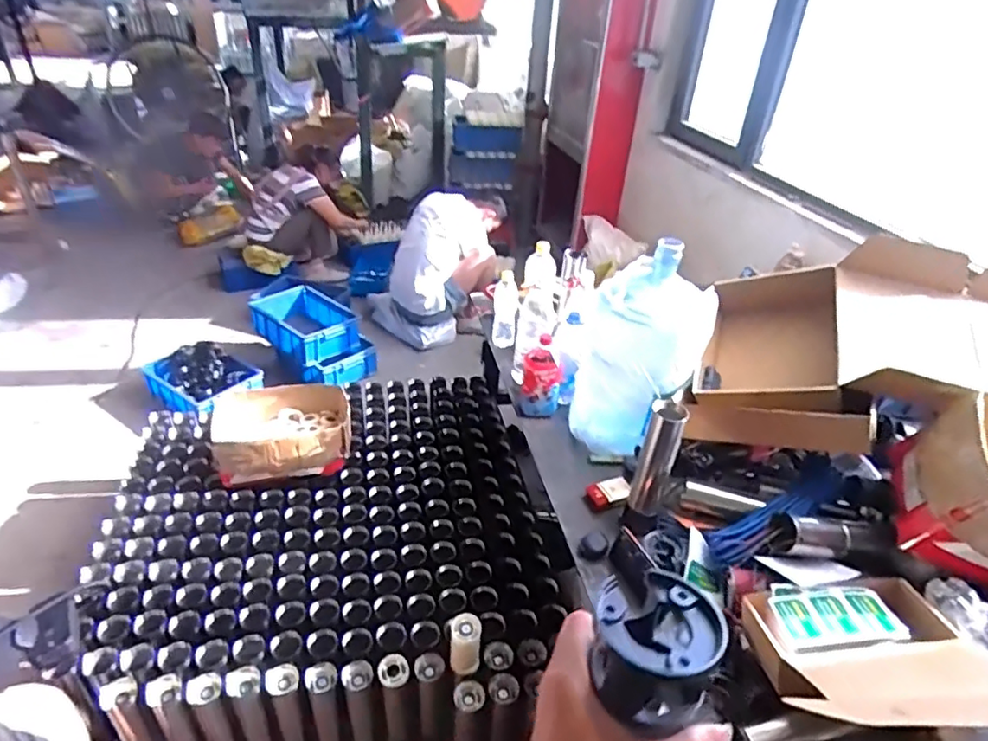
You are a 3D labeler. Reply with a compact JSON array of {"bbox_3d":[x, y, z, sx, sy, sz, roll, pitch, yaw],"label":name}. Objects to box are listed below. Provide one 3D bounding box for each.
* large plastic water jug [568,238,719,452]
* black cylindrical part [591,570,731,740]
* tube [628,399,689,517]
[{"bbox_3d":[0.335,-0.052,1.403,0.308,0.420,0.272,10,34,10],"label":"large plastic water jug"},{"bbox_3d":[0.097,0.166,0.363,0.070,0.061,0.075,3,34,-2],"label":"black cylindrical part"},{"bbox_3d":[0.317,0.171,1.165,0.066,0.233,0.059,16,36,18],"label":"tube"}]

